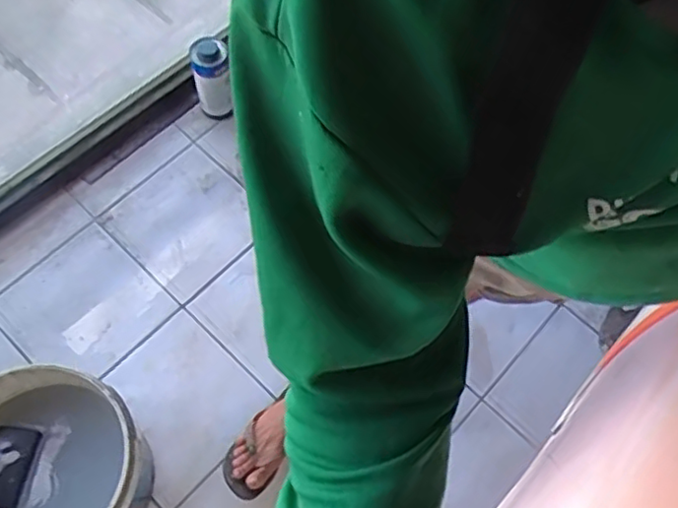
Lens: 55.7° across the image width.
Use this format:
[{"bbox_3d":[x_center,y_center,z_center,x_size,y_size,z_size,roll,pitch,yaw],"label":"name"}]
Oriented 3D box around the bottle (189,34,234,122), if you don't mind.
[{"bbox_3d":[-0.285,-0.402,1.455,0.072,0.225,0.086,-5,66,-7],"label":"bottle"}]

